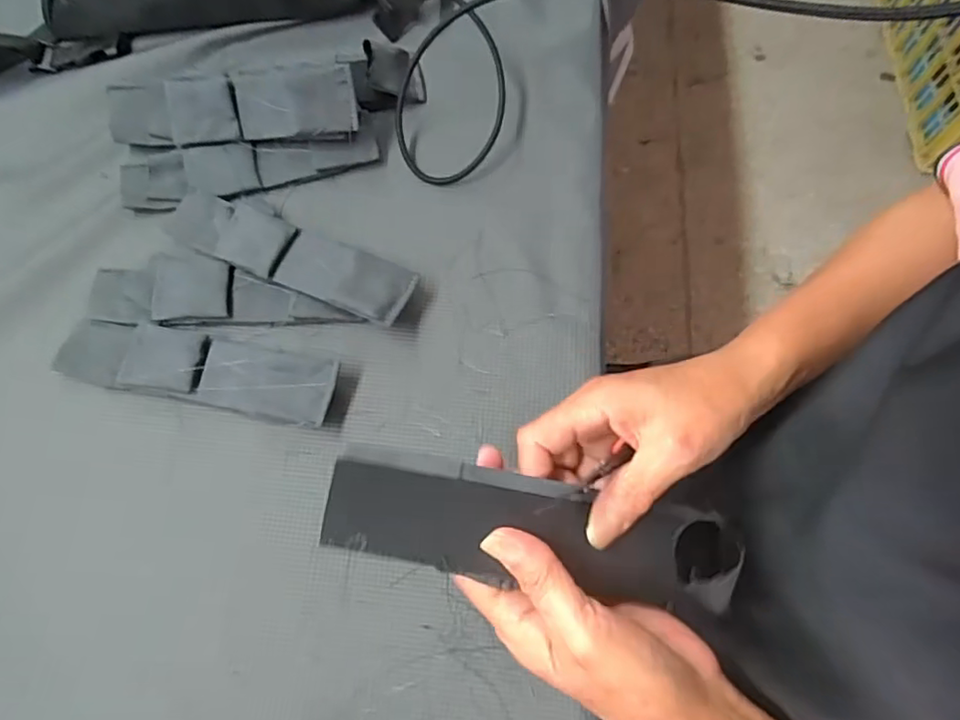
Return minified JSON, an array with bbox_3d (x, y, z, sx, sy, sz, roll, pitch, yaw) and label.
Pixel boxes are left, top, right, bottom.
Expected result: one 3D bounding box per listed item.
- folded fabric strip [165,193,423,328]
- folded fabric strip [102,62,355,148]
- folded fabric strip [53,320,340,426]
[{"bbox_3d":[-0.143,-0.080,0.428,0.201,0.028,0.049,23,71,9],"label":"folded fabric strip"},{"bbox_3d":[-0.195,-0.197,0.460,0.204,0.019,0.050,0,102,8],"label":"folded fabric strip"},{"bbox_3d":[-0.193,0.006,0.403,0.192,0.016,0.048,10,69,5],"label":"folded fabric strip"}]

